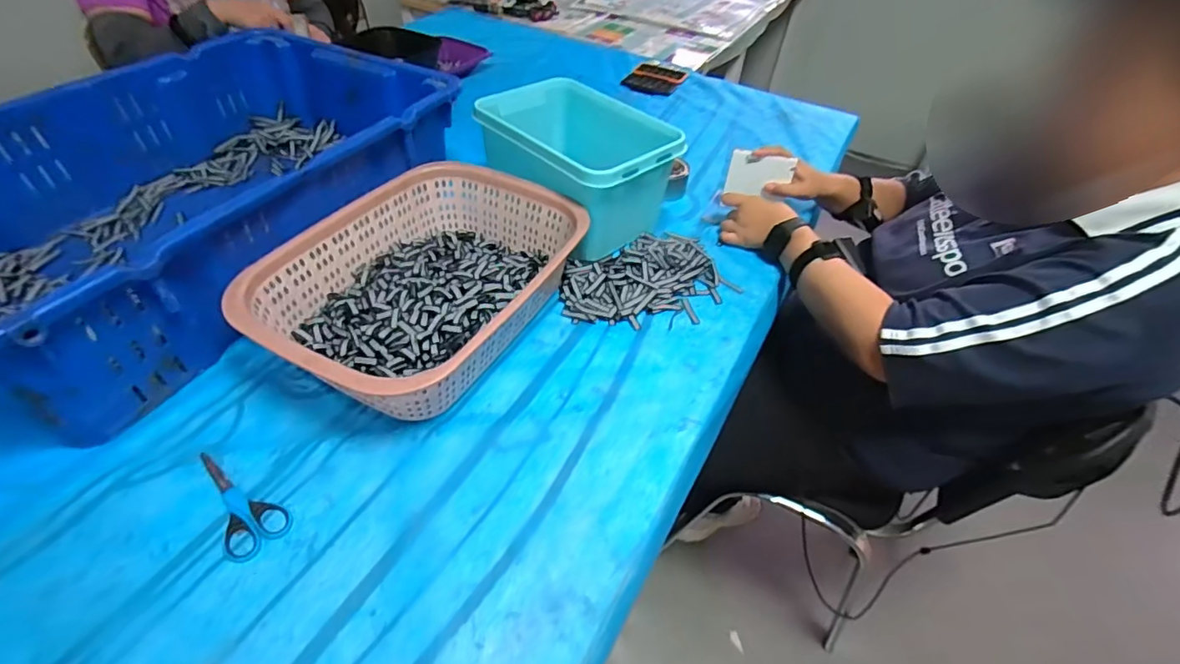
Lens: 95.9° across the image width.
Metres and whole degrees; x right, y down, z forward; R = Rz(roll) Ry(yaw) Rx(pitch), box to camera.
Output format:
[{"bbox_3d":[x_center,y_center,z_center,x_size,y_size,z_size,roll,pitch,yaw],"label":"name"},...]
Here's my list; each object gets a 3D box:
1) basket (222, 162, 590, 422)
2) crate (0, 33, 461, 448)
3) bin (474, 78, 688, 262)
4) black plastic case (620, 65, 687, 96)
[{"bbox_3d":[-0.187,-0.059,0.628,0.266,0.101,0.366,25,50,19],"label":"basket"},{"bbox_3d":[-0.498,-0.187,0.679,0.420,0.154,0.622,21,49,16],"label":"crate"},{"bbox_3d":[-0.011,-0.245,0.787,0.197,0.149,0.252,-31,56,-29],"label":"bin"},{"bbox_3d":[0.151,-0.586,1.233,0.118,0.017,0.143,23,49,17],"label":"black plastic case"}]

